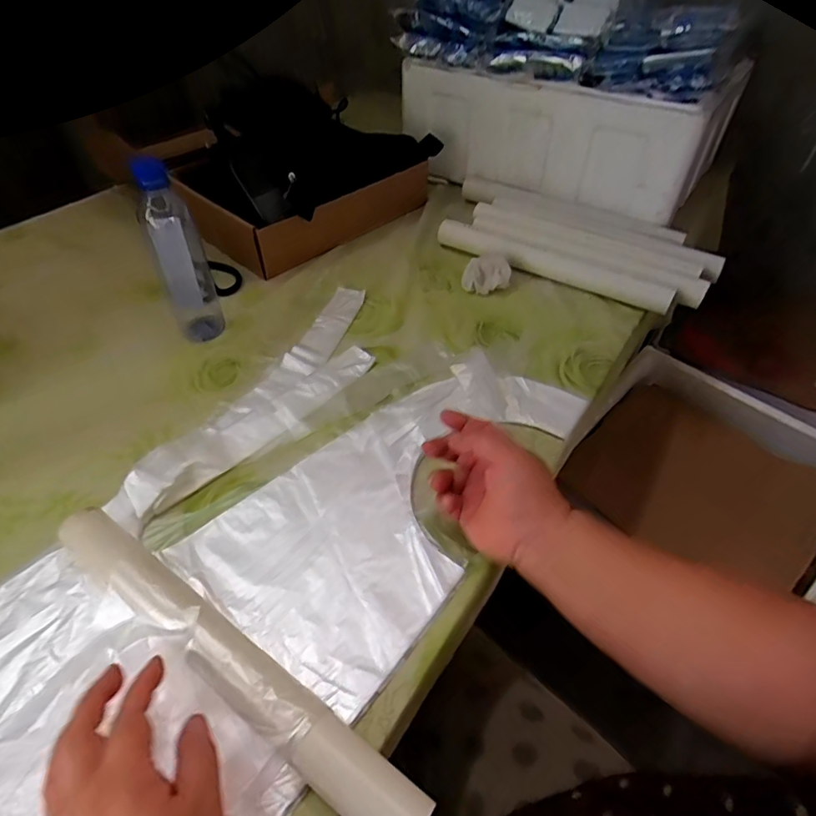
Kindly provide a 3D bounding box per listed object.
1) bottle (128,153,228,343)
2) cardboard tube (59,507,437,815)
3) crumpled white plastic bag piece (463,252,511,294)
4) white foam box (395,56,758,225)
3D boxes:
[{"bbox_3d":[-0.271,-0.186,0.616,0.063,0.212,0.066,-19,50,-18],"label":"bottle"},{"bbox_3d":[-0.137,0.183,0.381,0.352,0.038,0.038,28,52,23],"label":"cardboard tube"},{"bbox_3d":[0.113,-0.195,0.741,0.067,0.040,0.049,0,47,-2],"label":"crumpled white plastic bag piece"},{"bbox_3d":[0.227,-0.458,0.827,0.465,0.174,0.190,30,53,25],"label":"white foam box"}]

